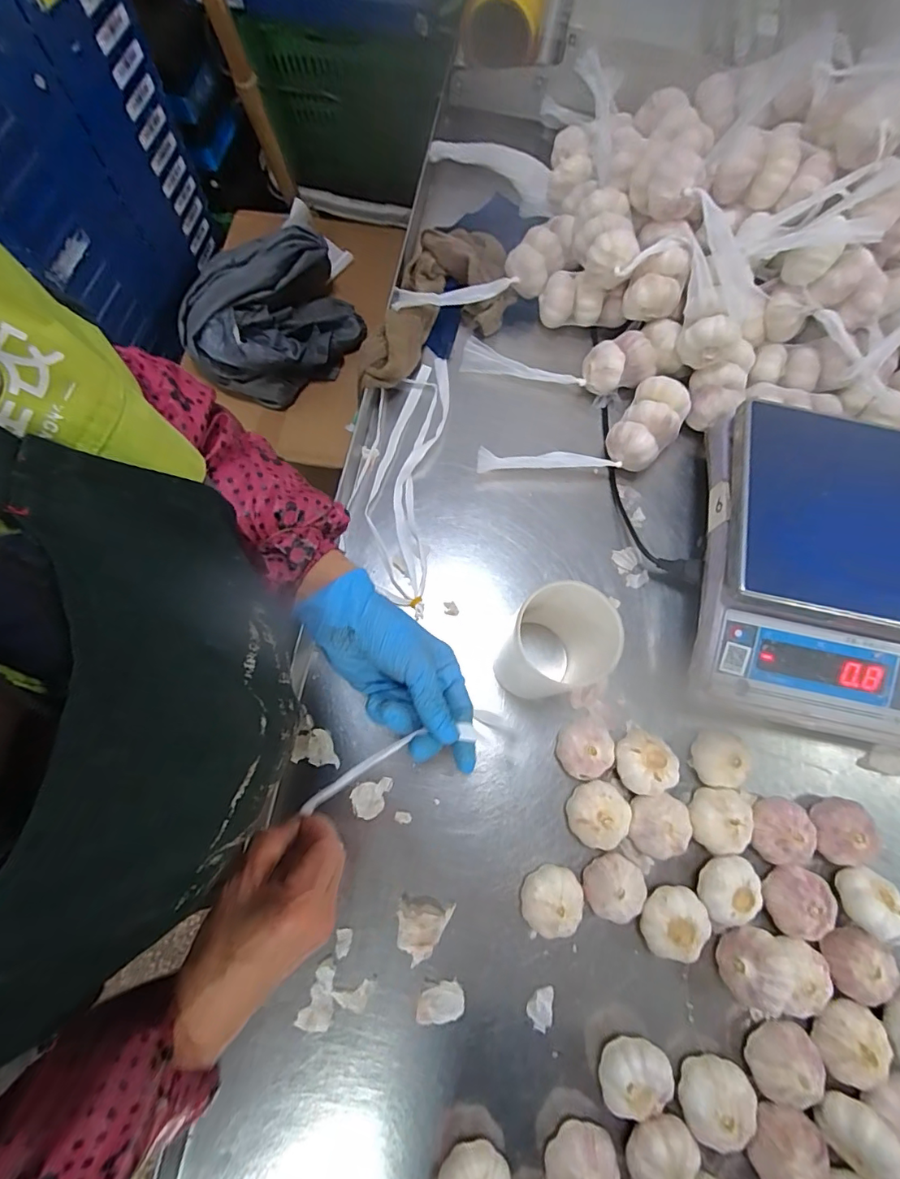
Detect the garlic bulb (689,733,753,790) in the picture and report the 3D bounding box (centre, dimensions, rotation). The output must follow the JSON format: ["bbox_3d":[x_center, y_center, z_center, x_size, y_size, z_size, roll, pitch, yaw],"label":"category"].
[{"bbox_3d":[0.262,0.168,0.492,0.048,0.037,0.050,0,75,-1],"label":"garlic bulb"}]

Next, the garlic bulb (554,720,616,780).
[{"bbox_3d":[0.132,0.158,0.488,0.053,0.038,0.050,0,75,-1],"label":"garlic bulb"}]

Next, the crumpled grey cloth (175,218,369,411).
[{"bbox_3d":[-0.300,-0.462,0.854,0.289,0.101,0.224,-39,79,-11],"label":"crumpled grey cloth"}]

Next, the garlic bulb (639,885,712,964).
[{"bbox_3d":[0.200,0.299,0.452,0.056,0.039,0.062,35,77,7],"label":"garlic bulb"}]

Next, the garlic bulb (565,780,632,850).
[{"bbox_3d":[0.139,0.213,0.472,0.054,0.035,0.057,0,75,-1],"label":"garlic bulb"}]

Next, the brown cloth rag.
[{"bbox_3d":[-0.008,-0.328,0.604,0.133,0.045,0.242,17,75,3],"label":"brown cloth rag"}]

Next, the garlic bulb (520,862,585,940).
[{"bbox_3d":[0.092,0.282,0.456,0.057,0.037,0.053,0,75,-1],"label":"garlic bulb"}]

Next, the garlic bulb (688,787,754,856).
[{"bbox_3d":[0.254,0.220,0.480,0.052,0.038,0.057,0,75,-1],"label":"garlic bulb"}]

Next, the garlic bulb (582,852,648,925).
[{"bbox_3d":[0.152,0.273,0.460,0.053,0.039,0.052,0,75,-1],"label":"garlic bulb"}]

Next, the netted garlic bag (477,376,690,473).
[{"bbox_3d":[0.158,-0.162,0.566,0.243,0.061,0.090,-22,77,-7],"label":"netted garlic bag"}]

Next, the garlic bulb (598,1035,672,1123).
[{"bbox_3d":[0.153,0.407,0.424,0.056,0.048,0.045,-16,76,-6],"label":"garlic bulb"}]

